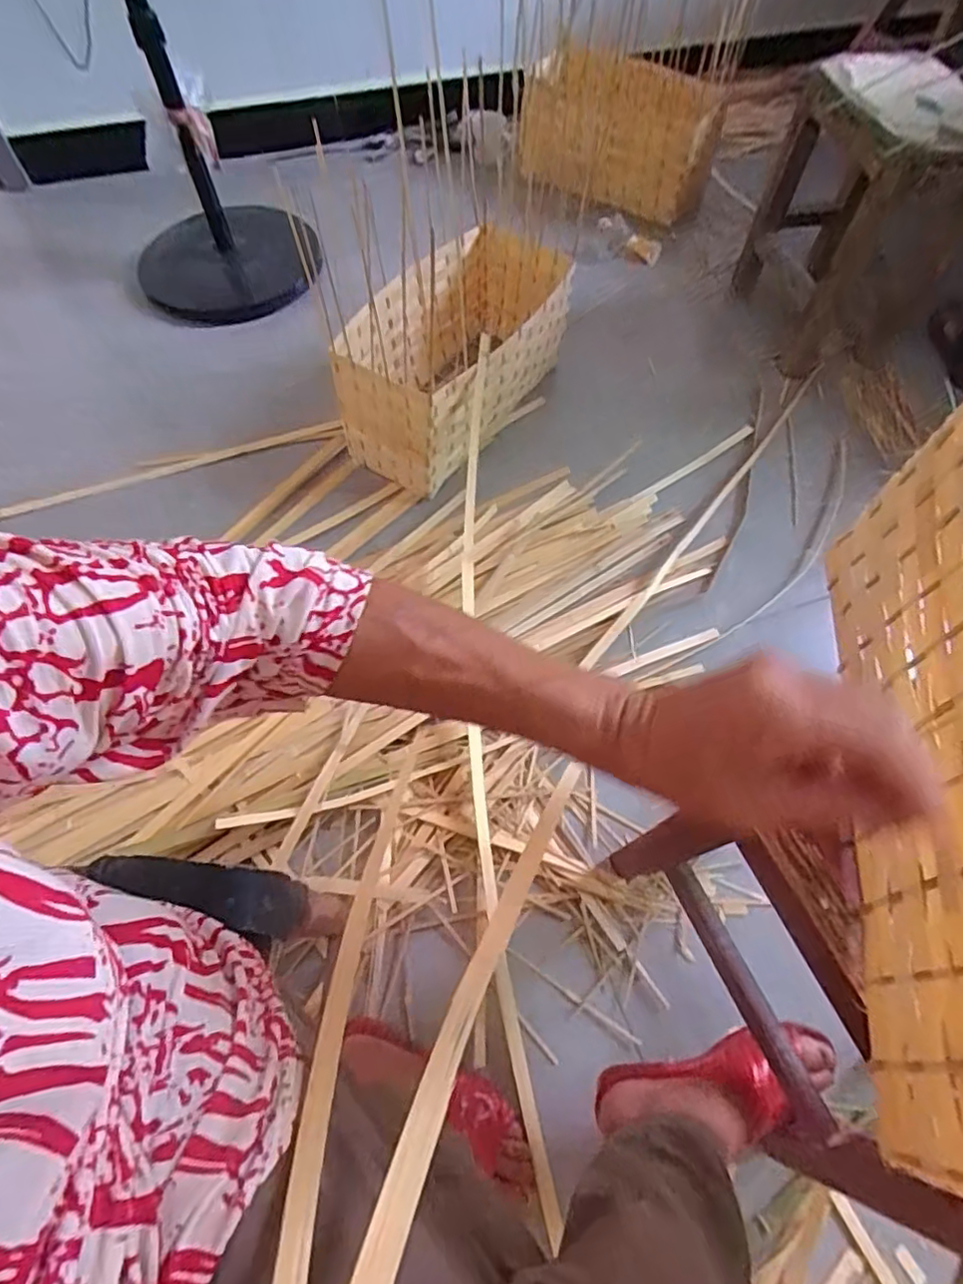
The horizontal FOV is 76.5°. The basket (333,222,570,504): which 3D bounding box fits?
[{"bbox_3d":[-0.037,-0.503,1.068,0.245,0.214,0.479,28,63,12],"label":"basket"}]

